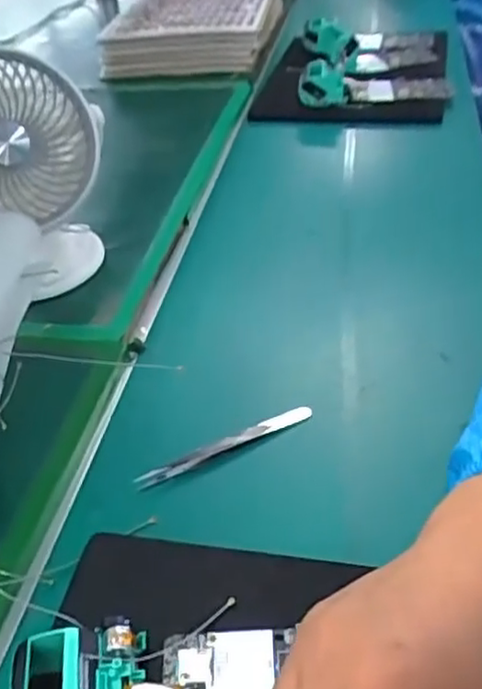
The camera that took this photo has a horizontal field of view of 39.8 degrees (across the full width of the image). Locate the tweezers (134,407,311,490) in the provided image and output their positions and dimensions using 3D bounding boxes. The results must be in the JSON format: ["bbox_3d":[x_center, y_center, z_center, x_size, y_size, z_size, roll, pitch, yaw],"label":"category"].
[{"bbox_3d":[-0.010,0.067,0.449,0.127,0.012,0.013,-22,42,-16],"label":"tweezers"}]

